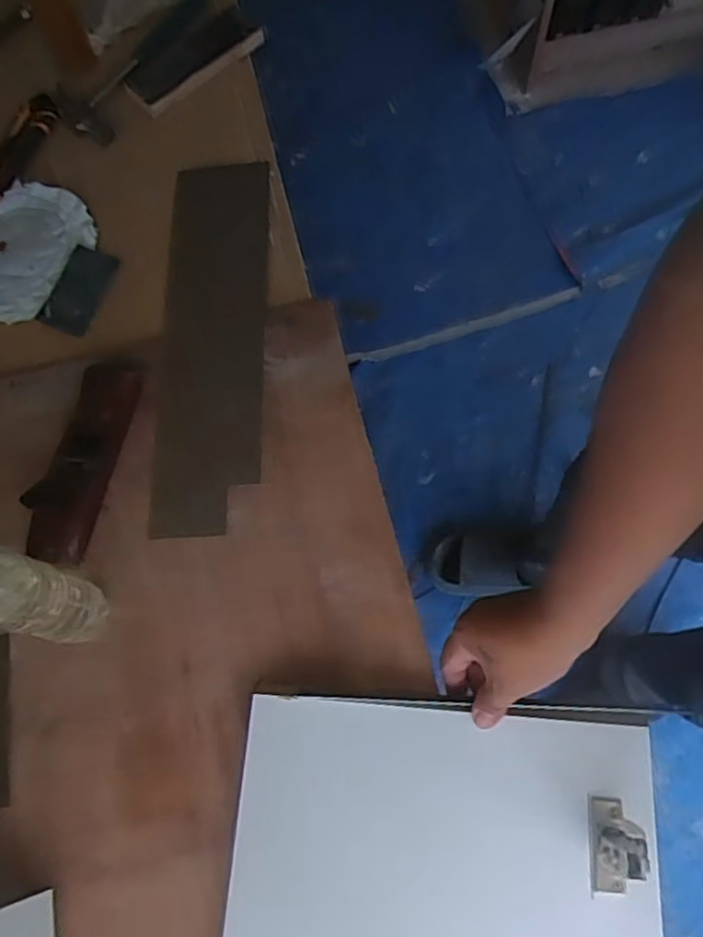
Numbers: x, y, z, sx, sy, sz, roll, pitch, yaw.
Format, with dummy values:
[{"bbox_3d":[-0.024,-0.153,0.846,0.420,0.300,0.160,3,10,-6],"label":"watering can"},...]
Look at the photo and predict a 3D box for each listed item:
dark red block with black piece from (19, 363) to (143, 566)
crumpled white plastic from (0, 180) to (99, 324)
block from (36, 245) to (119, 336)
[{"bbox_3d":[-0.247,-0.009,0.617,0.047,0.052,0.194,11,70,5],"label":"dark red block with black piece"},{"bbox_3d":[-0.376,-0.245,0.742,0.146,0.018,0.171,30,73,12],"label":"crumpled white plastic"},{"bbox_3d":[-0.292,-0.193,0.710,0.063,0.016,0.099,22,71,9],"label":"block"}]

